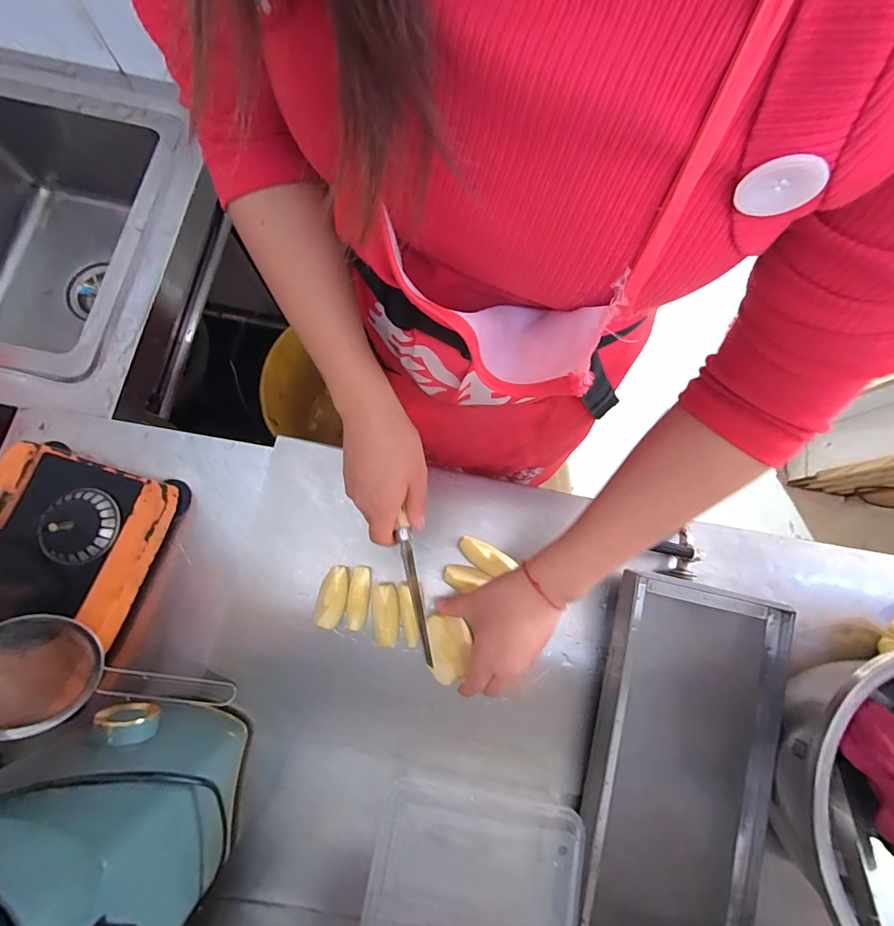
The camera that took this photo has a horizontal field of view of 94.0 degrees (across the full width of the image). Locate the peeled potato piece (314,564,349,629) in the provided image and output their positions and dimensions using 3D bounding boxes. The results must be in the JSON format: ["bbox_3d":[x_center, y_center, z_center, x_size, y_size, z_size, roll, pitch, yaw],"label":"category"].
[{"bbox_3d":[-0.119,0.136,0.429,0.031,0.030,0.059,15,76,2],"label":"peeled potato piece"}]

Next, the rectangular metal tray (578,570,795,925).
[{"bbox_3d":[0.218,0.291,0.392,0.168,0.061,0.341,14,76,2],"label":"rectangular metal tray"}]

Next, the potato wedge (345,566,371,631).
[{"bbox_3d":[-0.091,0.139,0.431,0.023,0.029,0.059,9,76,0],"label":"potato wedge"}]

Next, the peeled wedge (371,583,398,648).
[{"bbox_3d":[-0.065,0.156,0.430,0.027,0.029,0.060,-1,76,-2],"label":"peeled wedge"}]

